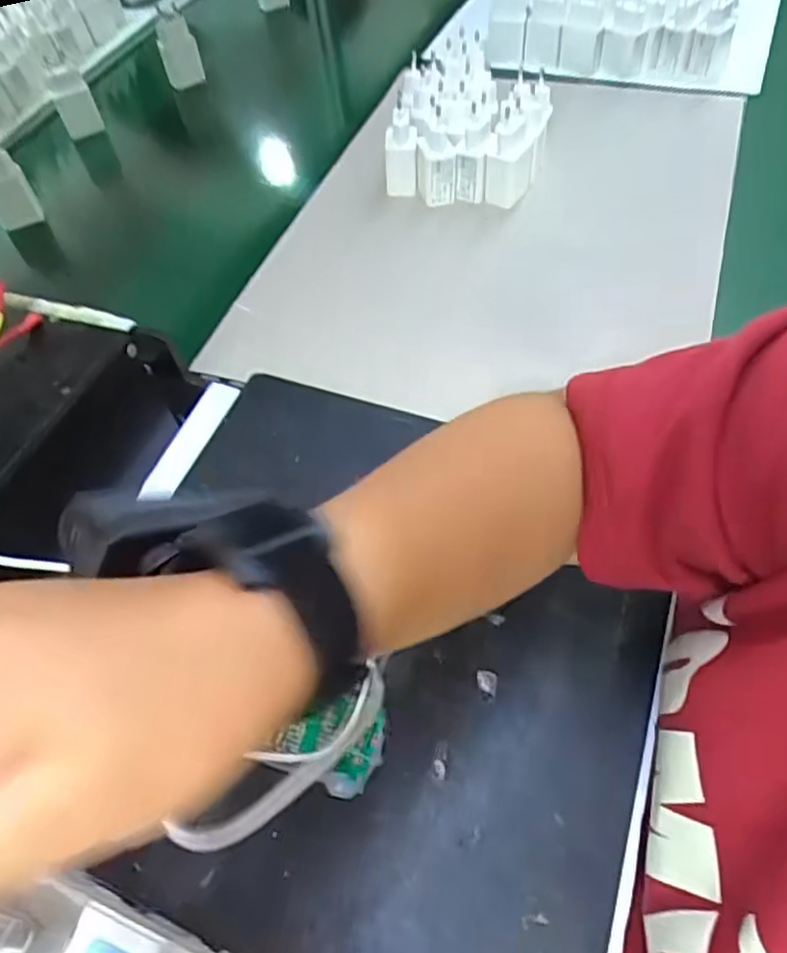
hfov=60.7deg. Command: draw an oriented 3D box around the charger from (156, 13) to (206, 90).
[{"bbox_3d":[-0.248,-0.492,0.777,0.042,0.072,0.025,-21,55,-11],"label":"charger"}]

